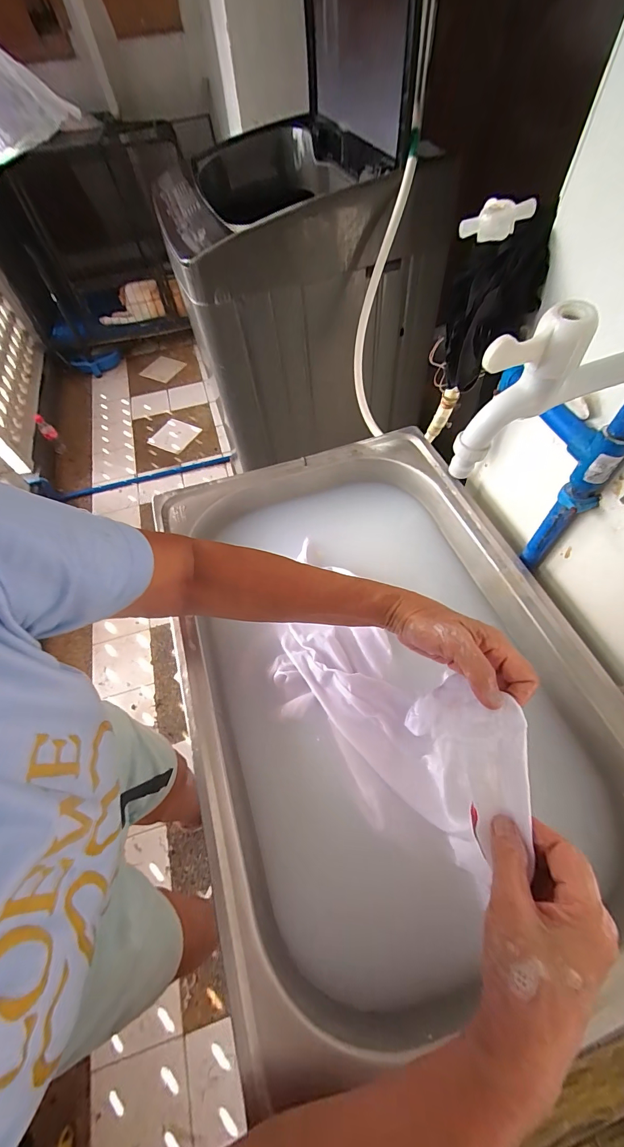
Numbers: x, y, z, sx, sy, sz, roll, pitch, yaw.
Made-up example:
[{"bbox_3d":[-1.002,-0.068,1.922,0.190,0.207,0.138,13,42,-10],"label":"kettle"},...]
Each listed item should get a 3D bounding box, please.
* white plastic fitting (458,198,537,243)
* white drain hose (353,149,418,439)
[{"bbox_3d":[0.176,-0.337,0.363,0.066,0.024,0.028,-4,57,18],"label":"white plastic fitting"},{"bbox_3d":[0.128,-0.508,0.720,0.081,0.409,0.074,12,27,11],"label":"white drain hose"}]

